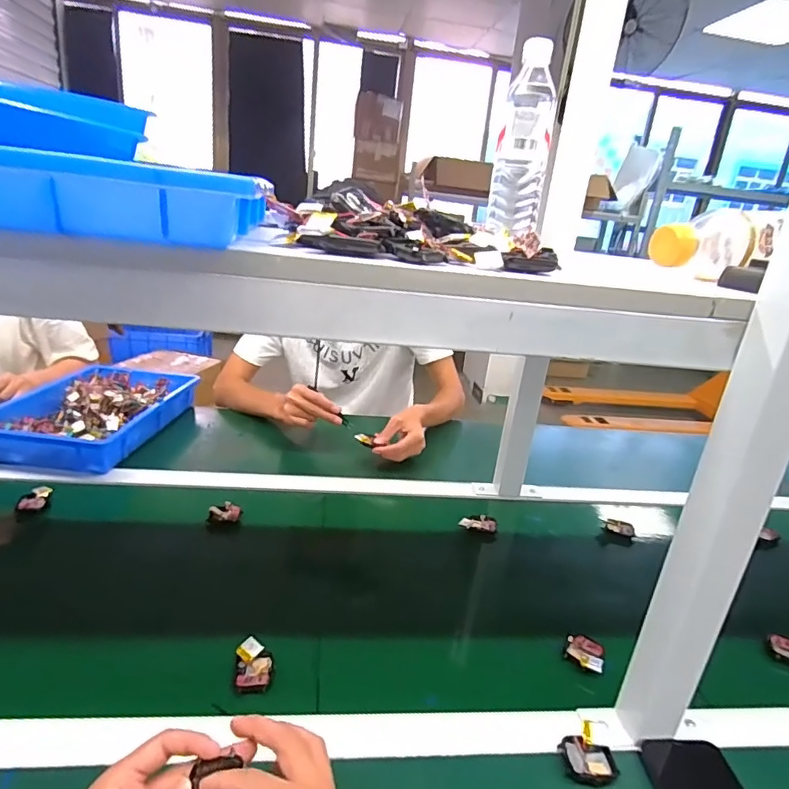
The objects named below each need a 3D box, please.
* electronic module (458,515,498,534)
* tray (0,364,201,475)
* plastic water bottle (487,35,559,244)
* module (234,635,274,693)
[{"bbox_3d":[0.132,0.201,0.810,0.058,0.015,0.028,7,21,1],"label":"electronic module"},{"bbox_3d":[-0.562,0.029,0.979,0.245,0.060,0.374,8,21,3],"label":"tray"},{"bbox_3d":[0.150,-0.294,0.600,0.063,0.197,0.064,10,21,8],"label":"plastic water bottle"},{"bbox_3d":[-0.142,0.272,0.523,0.036,0.017,0.049,2,21,-11],"label":"module"}]

